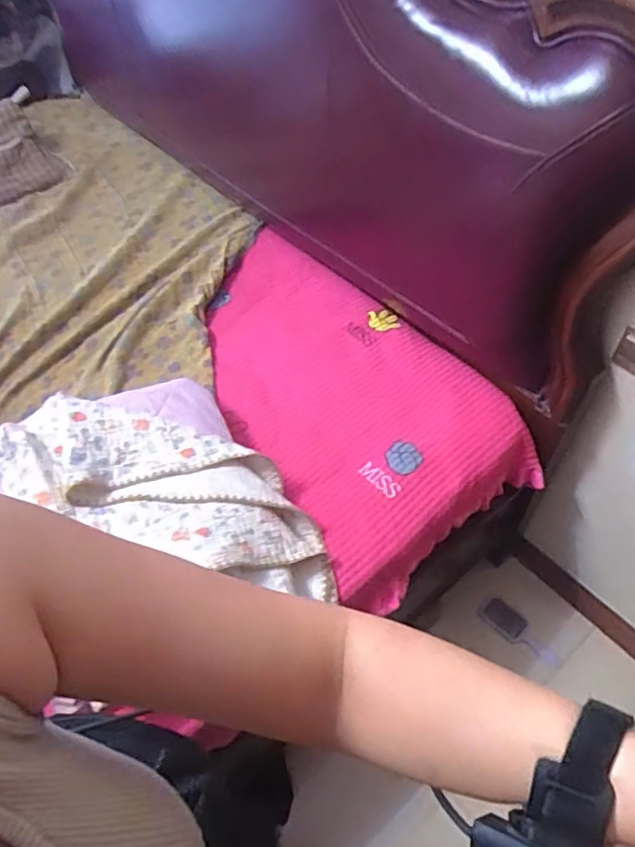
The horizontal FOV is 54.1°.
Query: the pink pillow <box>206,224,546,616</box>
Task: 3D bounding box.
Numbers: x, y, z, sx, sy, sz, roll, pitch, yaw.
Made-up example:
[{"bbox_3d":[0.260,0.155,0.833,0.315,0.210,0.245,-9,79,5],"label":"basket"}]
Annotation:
[{"bbox_3d":[0.033,-0.079,1.266,0.472,0.127,0.775,-32,58,-20],"label":"pink pillow"}]

